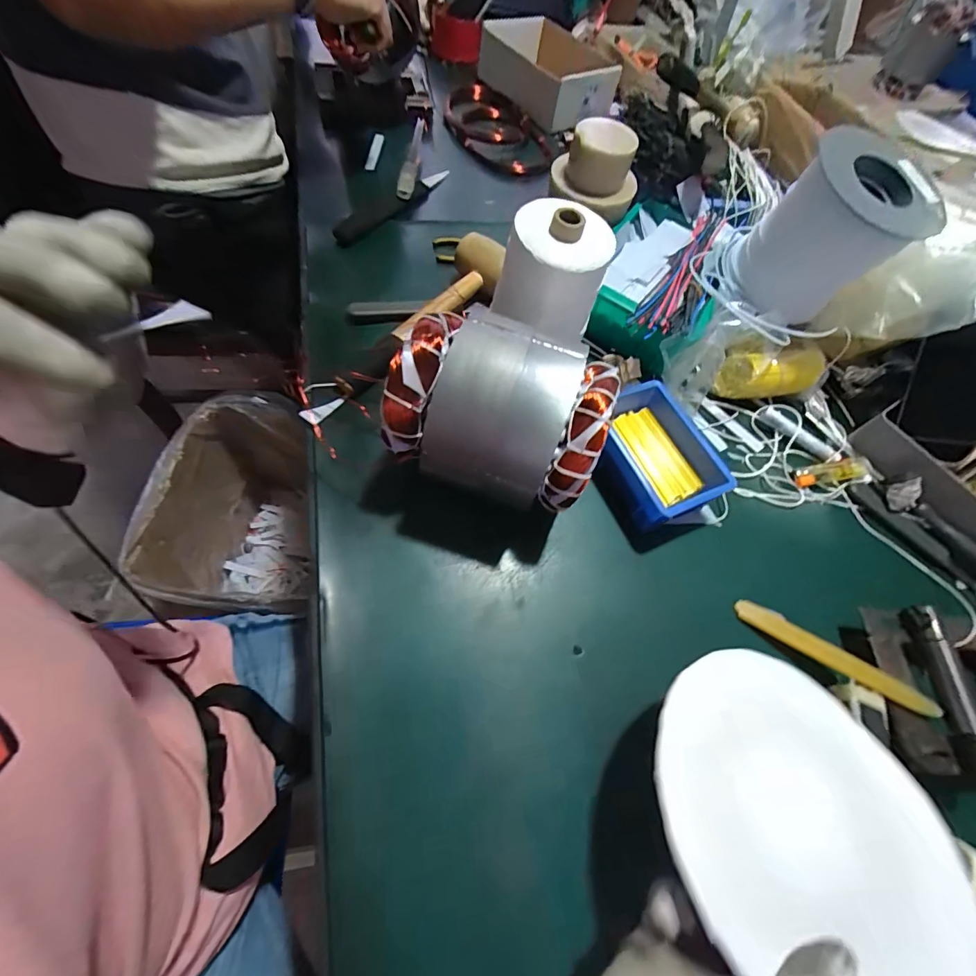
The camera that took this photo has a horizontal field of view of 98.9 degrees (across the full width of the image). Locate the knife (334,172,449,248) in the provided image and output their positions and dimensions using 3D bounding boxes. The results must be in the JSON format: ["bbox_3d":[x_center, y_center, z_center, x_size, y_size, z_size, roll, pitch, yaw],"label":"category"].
[{"bbox_3d":[-0.135,-0.424,0.623,0.038,0.023,0.228,36,63,11],"label":"knife"}]

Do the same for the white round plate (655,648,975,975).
[{"bbox_3d":[0.200,0.205,0.263,0.191,0.014,0.182,10,47,-10],"label":"white round plate"}]

